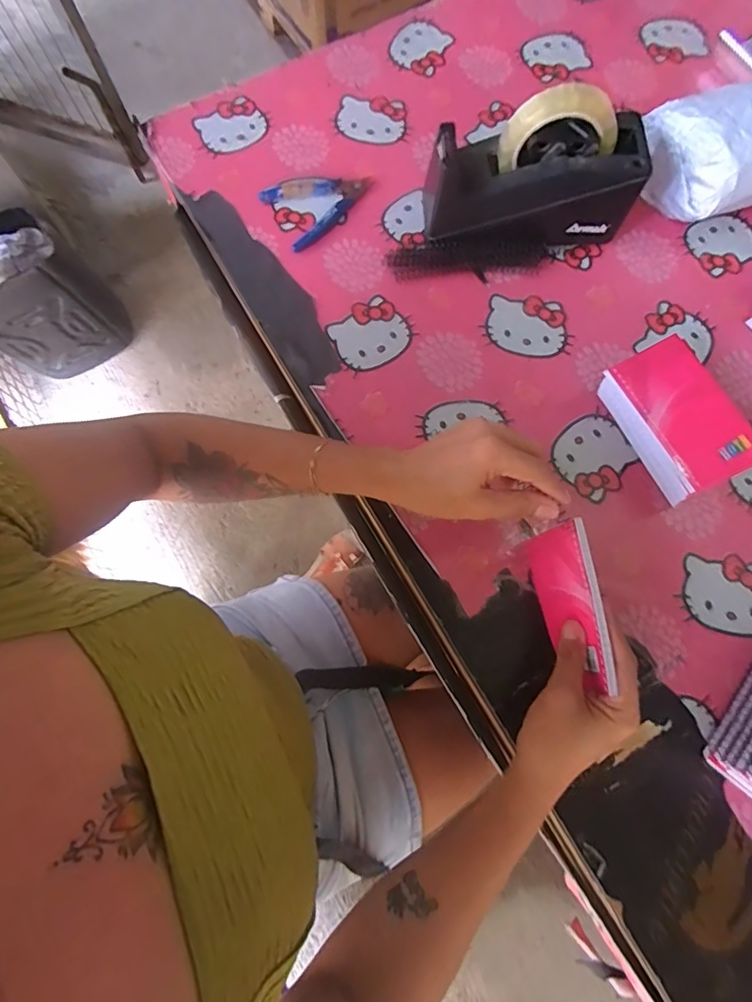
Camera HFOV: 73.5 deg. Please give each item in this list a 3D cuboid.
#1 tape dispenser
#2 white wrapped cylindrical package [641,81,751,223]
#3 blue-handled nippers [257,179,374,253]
[{"bbox_3d":[0.153,-0.313,0.487,0.197,0.122,0.082,3,74,-1],"label":"tape dispenser"},{"bbox_3d":[0.383,-0.361,0.515,0.187,0.106,0.117,-18,75,-7],"label":"white wrapped cylindrical package"},{"bbox_3d":[-0.056,-0.322,0.540,0.113,0.010,0.078,-31,77,-10],"label":"blue-handled nippers"}]

